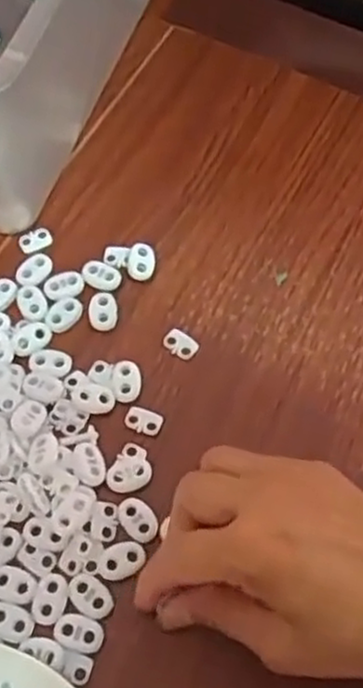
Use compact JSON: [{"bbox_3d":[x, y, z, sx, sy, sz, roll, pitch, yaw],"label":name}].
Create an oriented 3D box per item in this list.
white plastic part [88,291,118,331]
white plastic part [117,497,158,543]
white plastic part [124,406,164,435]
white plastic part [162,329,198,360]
[{"bbox_3d":[-0.044,-0.019,0.407,0.015,0.004,0.022,-8,65,-5],"label":"white plastic part"},{"bbox_3d":[-0.021,0.085,0.353,0.015,0.004,0.023,-29,68,-14],"label":"white plastic part"},{"bbox_3d":[-0.019,0.039,0.377,0.019,0.004,0.012,20,66,9],"label":"white plastic part"},{"bbox_3d":[0.000,-0.001,0.399,0.020,0.004,0.014,40,70,17],"label":"white plastic part"}]

